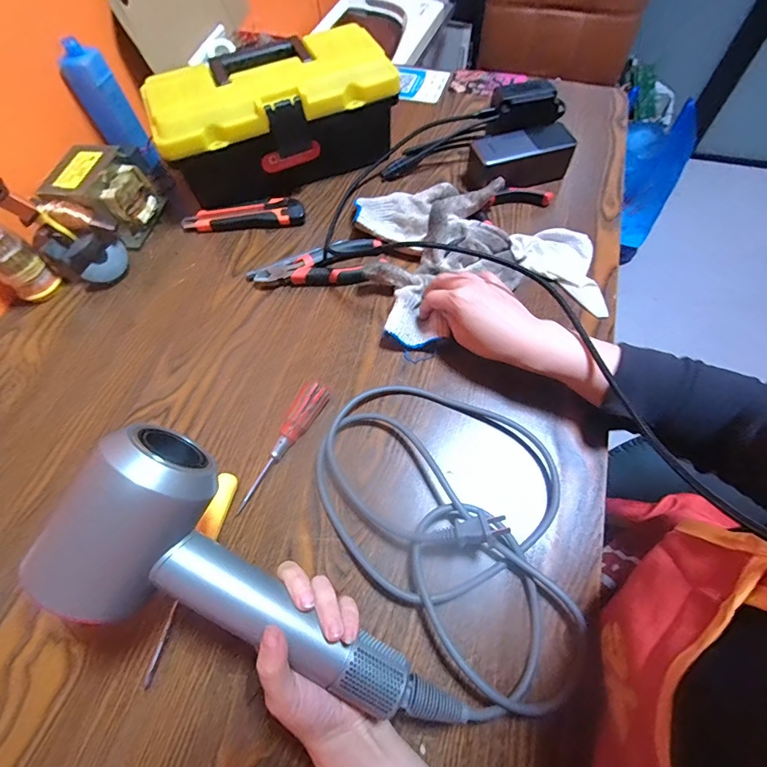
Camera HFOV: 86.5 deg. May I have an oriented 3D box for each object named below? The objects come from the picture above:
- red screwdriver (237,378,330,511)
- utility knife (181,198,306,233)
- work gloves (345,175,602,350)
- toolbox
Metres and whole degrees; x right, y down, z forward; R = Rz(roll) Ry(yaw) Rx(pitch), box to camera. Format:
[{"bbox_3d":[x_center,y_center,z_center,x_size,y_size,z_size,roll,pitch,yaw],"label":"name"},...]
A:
[{"bbox_3d":[-0.096,0.057,0.392,0.029,0.019,0.134,26,67,15],"label":"red screwdriver"},{"bbox_3d":[-0.184,-0.218,0.531,0.158,0.015,0.037,-10,63,-2],"label":"utility knife"},{"bbox_3d":[0.108,-0.161,0.473,0.259,0.046,0.219,-11,63,-2],"label":"work gloves"},{"bbox_3d":[-0.137,-0.342,0.530,0.281,0.120,0.126,-24,64,-9],"label":"toolbox"}]

